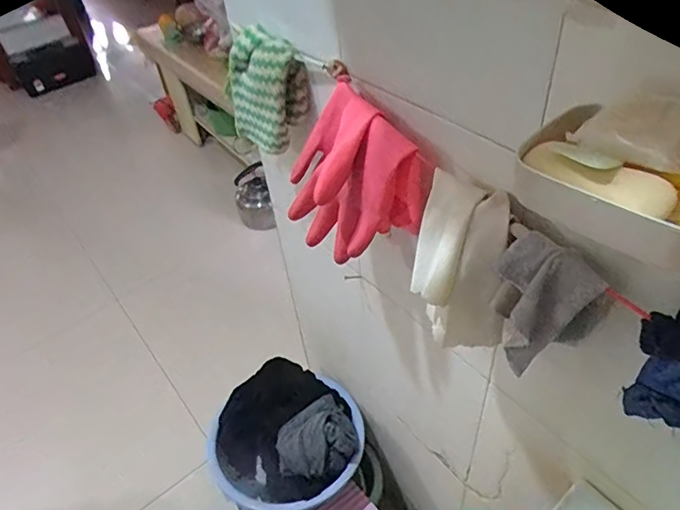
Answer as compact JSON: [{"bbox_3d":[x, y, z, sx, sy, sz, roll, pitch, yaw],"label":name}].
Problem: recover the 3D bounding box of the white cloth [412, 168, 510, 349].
[{"bbox_3d":[0.108,0.008,0.469,0.079,0.131,0.095,0,45,8],"label":"white cloth"}]

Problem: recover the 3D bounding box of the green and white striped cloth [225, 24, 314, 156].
[{"bbox_3d":[-0.096,-0.210,0.663,0.057,0.139,0.114,-37,51,-27],"label":"green and white striped cloth"}]

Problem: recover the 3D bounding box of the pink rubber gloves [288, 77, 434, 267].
[{"bbox_3d":[0.010,-0.077,0.555,0.094,0.152,0.157,-29,48,-21],"label":"pink rubber gloves"}]

